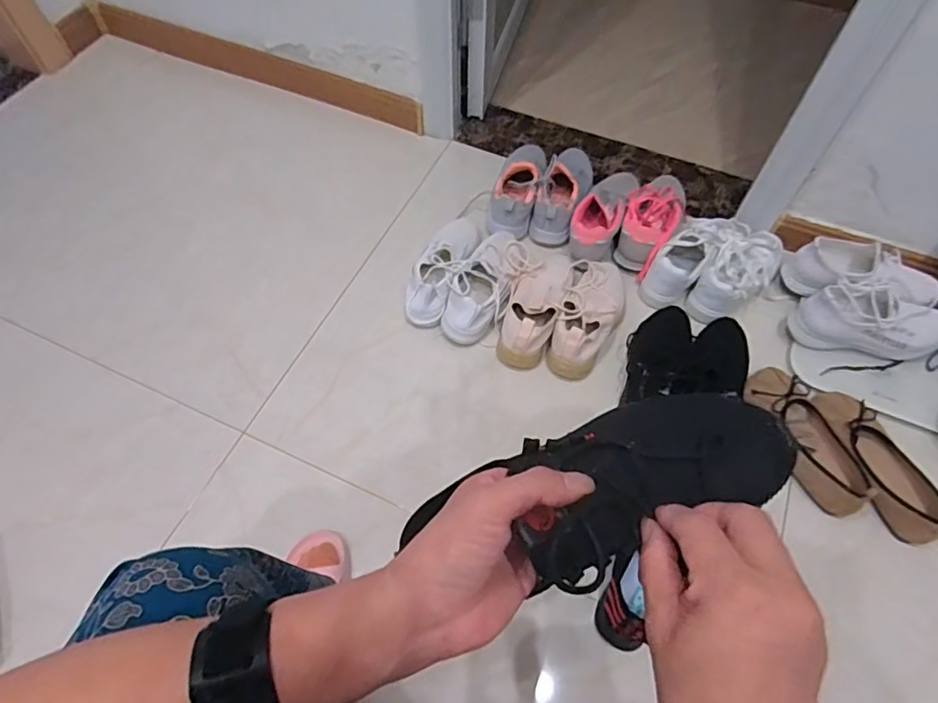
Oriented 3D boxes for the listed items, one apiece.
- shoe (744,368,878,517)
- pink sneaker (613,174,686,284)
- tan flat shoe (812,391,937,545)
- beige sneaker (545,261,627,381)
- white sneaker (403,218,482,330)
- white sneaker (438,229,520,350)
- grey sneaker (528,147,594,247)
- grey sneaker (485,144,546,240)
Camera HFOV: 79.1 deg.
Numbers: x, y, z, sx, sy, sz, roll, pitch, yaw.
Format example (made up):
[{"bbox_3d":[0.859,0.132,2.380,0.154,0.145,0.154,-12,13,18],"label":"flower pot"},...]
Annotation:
[{"bbox_3d":[0.512,0.134,0.874,0.093,0.058,0.236,-19,61,-13],"label":"shoe"},{"bbox_3d":[0.348,-0.255,1.074,0.093,0.081,0.251,25,61,13],"label":"pink sneaker"},{"bbox_3d":[0.602,0.163,0.839,0.089,0.049,0.235,-12,60,-8],"label":"tan flat shoe"},{"bbox_3d":[0.207,-0.063,0.972,0.109,0.091,0.227,17,60,9],"label":"beige sneaker"},{"bbox_3d":[-0.044,-0.161,1.034,0.091,0.083,0.254,15,59,8],"label":"white sneaker"},{"bbox_3d":[0.032,-0.127,0.996,0.090,0.083,0.241,20,60,11],"label":"white sneaker"},{"bbox_3d":[0.192,-0.323,1.121,0.082,0.115,0.232,20,60,11],"label":"grey sneaker"},{"bbox_3d":[0.098,-0.336,1.126,0.093,0.107,0.240,11,59,5],"label":"grey sneaker"}]

